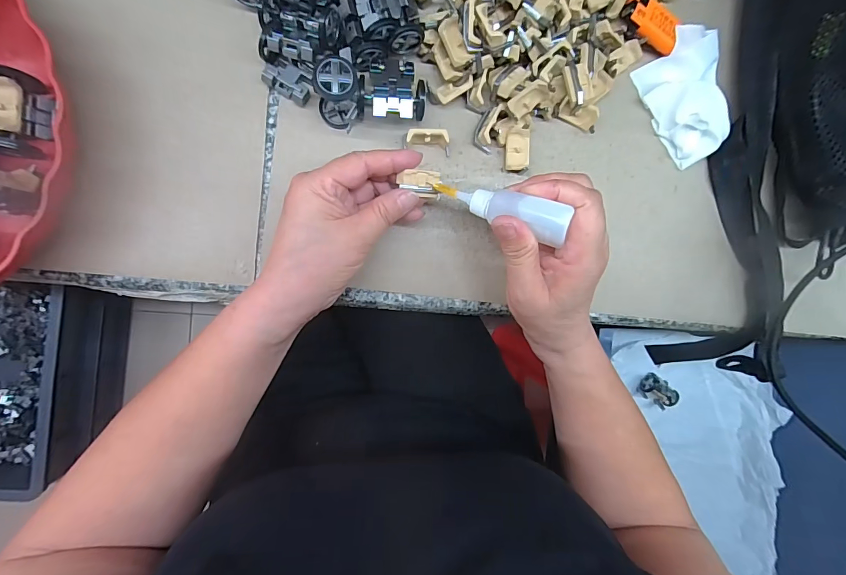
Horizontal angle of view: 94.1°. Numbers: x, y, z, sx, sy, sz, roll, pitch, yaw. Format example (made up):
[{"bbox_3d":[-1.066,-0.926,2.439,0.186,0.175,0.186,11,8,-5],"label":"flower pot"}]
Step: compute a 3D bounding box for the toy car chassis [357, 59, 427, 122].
[{"bbox_3d":[-0.022,-0.142,0.285,0.049,0.026,0.044,-1,89,-8],"label":"toy car chassis"}]

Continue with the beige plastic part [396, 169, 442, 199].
[{"bbox_3d":[-0.004,-0.072,0.272,0.031,0.012,0.018,0,101,-28],"label":"beige plastic part"}]

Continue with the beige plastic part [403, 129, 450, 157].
[{"bbox_3d":[0.003,-0.110,0.295,0.035,0.016,0.013,6,89,-8],"label":"beige plastic part"}]

